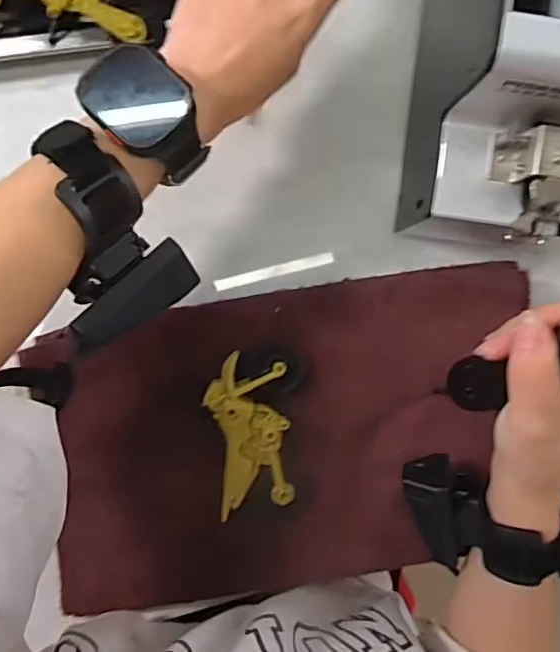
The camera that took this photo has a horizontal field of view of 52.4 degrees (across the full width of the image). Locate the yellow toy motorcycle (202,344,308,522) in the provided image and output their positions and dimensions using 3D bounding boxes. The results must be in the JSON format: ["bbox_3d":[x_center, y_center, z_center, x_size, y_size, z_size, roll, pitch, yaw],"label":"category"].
[{"bbox_3d":[-0.014,0.070,0.367,0.060,0.012,0.108,-1,93,-5],"label":"yellow toy motorcycle"}]

